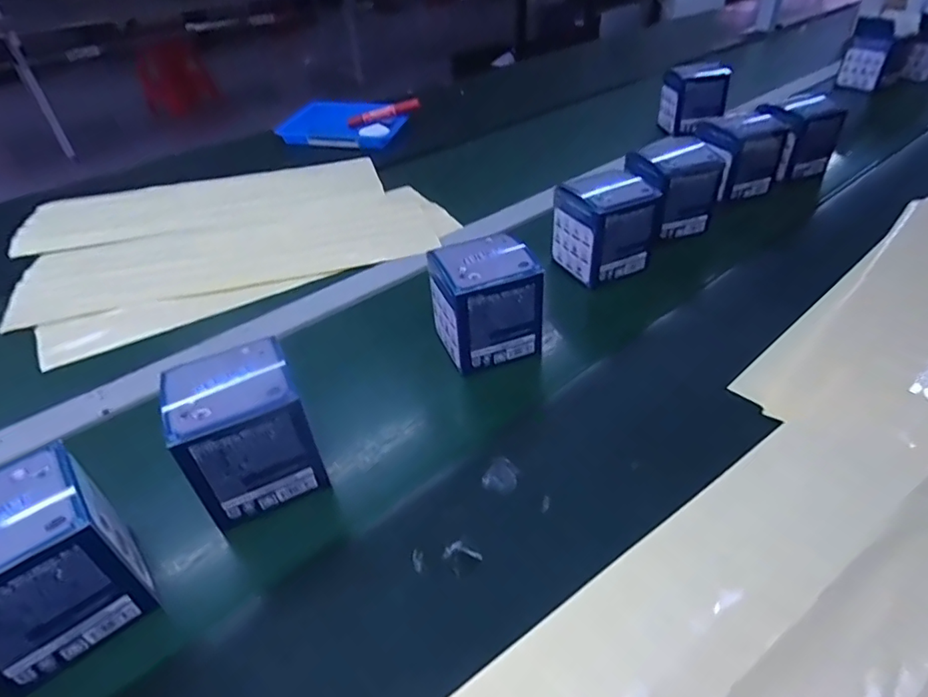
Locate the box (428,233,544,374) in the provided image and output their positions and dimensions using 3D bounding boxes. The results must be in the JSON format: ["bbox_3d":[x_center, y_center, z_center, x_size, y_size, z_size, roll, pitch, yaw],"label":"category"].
[{"bbox_3d":[0.018,-0.044,0.490,0.087,0.095,0.074,-15,39,-13],"label":"box"}]

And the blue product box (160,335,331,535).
[{"bbox_3d":[-0.155,0.059,0.378,0.086,0.094,0.074,-20,40,-18],"label":"blue product box"}]

